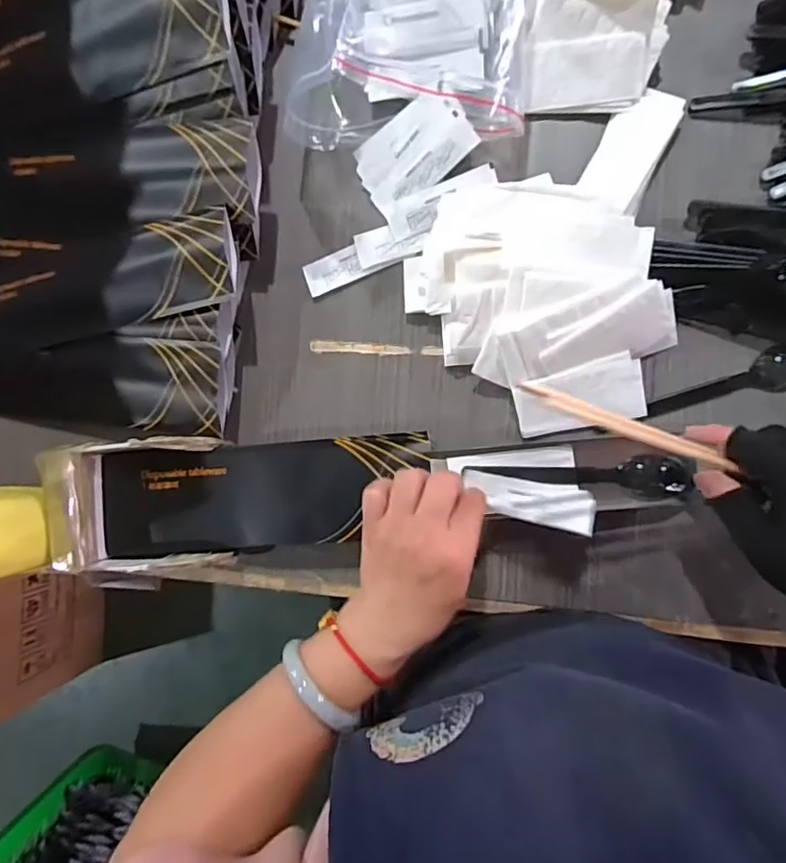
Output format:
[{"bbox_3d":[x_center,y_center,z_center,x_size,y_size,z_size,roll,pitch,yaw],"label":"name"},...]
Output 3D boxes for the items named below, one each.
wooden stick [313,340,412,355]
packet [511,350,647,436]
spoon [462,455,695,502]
[{"bbox_3d":[-0.028,-0.070,0.480,0.084,0.004,0.010,4,91,10],"label":"wooden stick"},{"bbox_3d":[0.143,-0.026,0.440,0.095,0.011,0.048,-13,105,9],"label":"packet"},{"bbox_3d":[0.142,0.034,0.433,0.170,0.018,0.032,1,90,-3],"label":"spoon"}]

